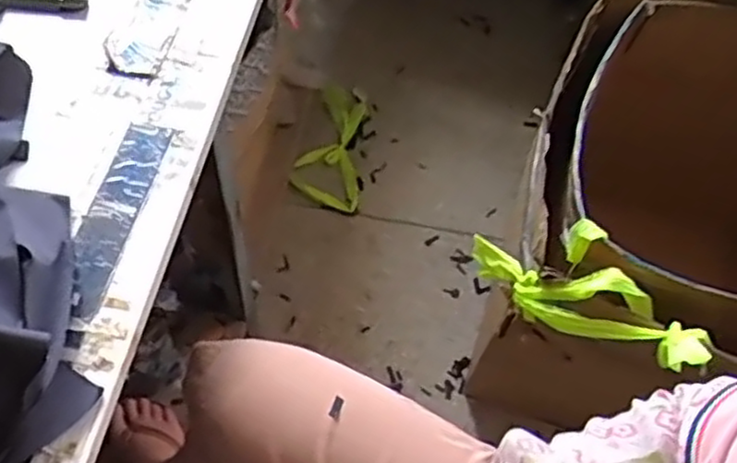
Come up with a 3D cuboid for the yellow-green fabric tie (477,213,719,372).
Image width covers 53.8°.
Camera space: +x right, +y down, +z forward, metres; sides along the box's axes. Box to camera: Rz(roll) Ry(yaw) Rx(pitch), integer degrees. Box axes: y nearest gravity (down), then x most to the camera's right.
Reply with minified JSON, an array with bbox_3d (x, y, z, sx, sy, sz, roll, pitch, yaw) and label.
[{"bbox_3d":[0.261,0.063,0.891,0.319,0.106,0.100,25,57,37],"label":"yellow-green fabric tie"}]

